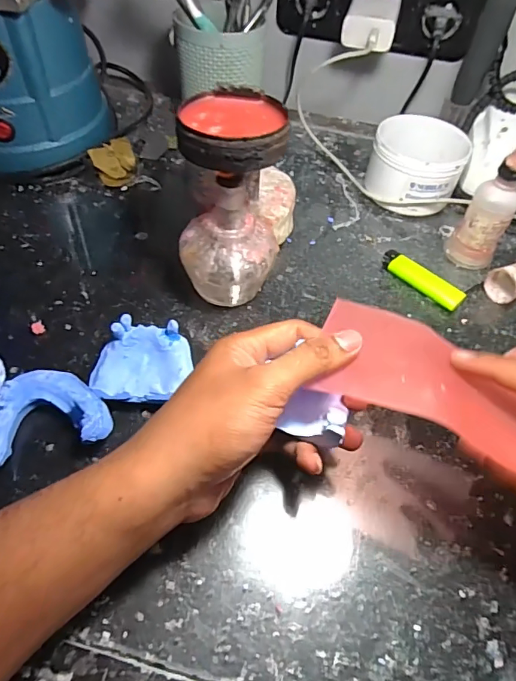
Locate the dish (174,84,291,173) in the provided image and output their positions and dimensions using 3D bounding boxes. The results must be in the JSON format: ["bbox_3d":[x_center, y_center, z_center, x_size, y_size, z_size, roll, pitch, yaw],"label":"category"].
[{"bbox_3d":[-0.016,-0.139,0.305,0.071,0.017,0.074,1,53,-2],"label":"dish"}]

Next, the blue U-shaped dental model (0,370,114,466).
[{"bbox_3d":[-0.135,0.047,0.298,0.077,0.027,0.058,-11,54,-13],"label":"blue U-shaped dental model"}]

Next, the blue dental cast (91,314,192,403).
[{"bbox_3d":[-0.079,0.016,0.323,0.062,0.031,0.055,8,52,1],"label":"blue dental cast"}]

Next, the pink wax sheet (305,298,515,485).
[{"bbox_3d":[0.099,0.022,0.258,0.137,0.015,0.071,24,55,14],"label":"pink wax sheet"}]

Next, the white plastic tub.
[{"bbox_3d":[0.158,-0.174,0.473,0.088,0.065,0.075,24,54,13],"label":"white plastic tub"}]

